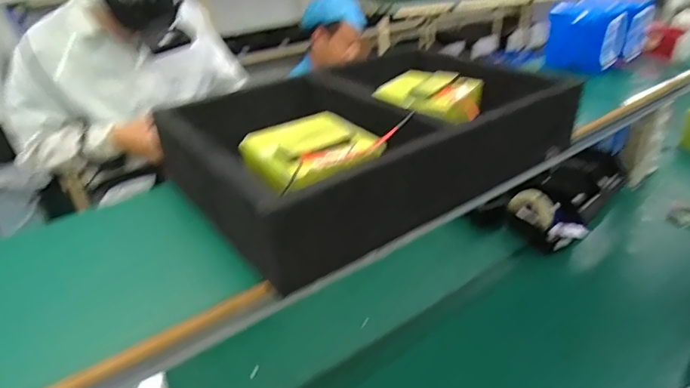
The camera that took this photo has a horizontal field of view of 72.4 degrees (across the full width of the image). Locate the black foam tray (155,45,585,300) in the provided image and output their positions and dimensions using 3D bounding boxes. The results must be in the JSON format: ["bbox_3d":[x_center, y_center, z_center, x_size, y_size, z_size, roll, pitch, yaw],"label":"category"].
[{"bbox_3d":[0.048,-0.100,0.723,0.556,0.133,0.343,-23,36,-29],"label":"black foam tray"}]

